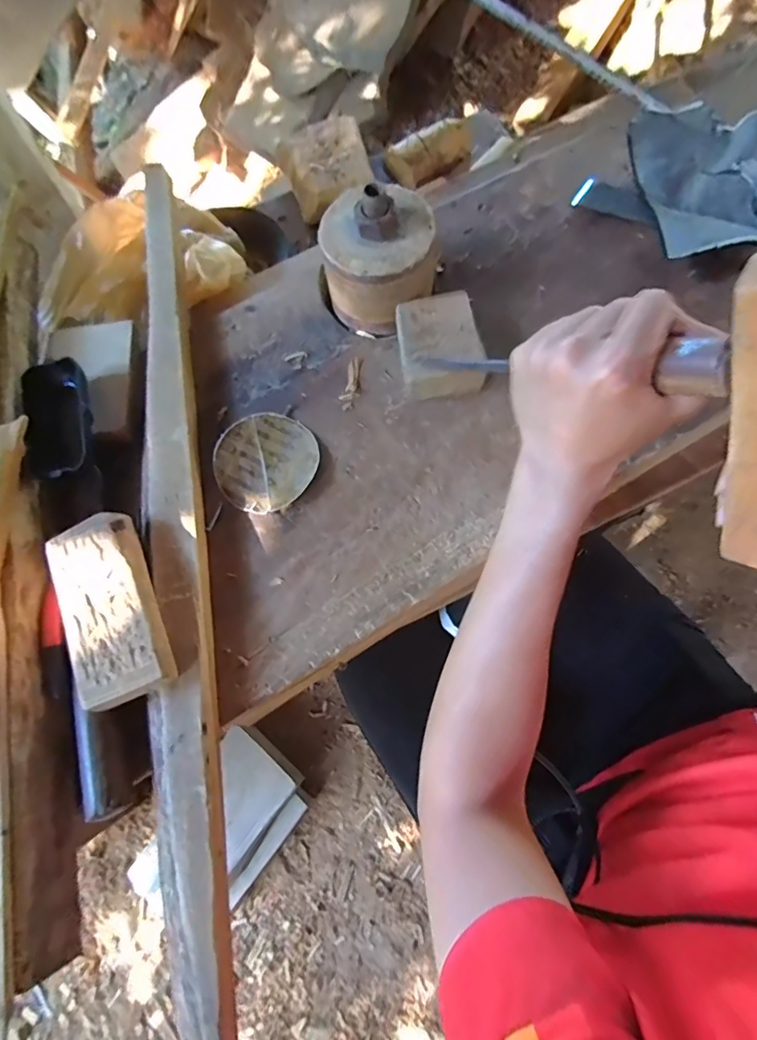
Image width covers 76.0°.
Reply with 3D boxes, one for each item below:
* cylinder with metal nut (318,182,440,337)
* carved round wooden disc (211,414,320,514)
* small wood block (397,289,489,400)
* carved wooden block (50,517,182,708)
[{"bbox_3d":[0.000,-0.238,0.435,0.095,0.093,0.088,0,72,1],"label":"cylinder with metal nut"},{"bbox_3d":[-0.099,-0.052,0.428,0.083,0.014,0.090,0,72,1],"label":"carved round wooden disc"},{"bbox_3d":[0.054,-0.157,0.438,0.068,0.039,0.085,-10,73,-2],"label":"small wood block"},{"bbox_3d":[-0.201,0.065,0.364,0.061,0.026,0.138,-23,73,-6],"label":"carved wooden block"}]

